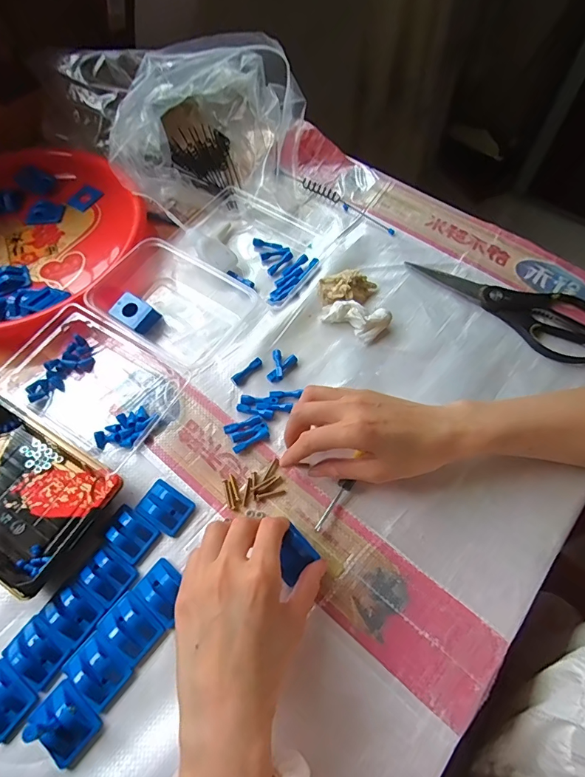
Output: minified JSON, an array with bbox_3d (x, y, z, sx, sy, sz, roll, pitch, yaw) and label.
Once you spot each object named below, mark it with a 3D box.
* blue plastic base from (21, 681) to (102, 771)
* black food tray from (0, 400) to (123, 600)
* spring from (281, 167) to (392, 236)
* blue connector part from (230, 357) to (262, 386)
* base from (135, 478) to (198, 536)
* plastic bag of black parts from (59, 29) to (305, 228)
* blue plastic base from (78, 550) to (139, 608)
[{"bbox_3d":[-0.162,0.231,0.284,0.035,0.040,0.043,-39,67,-17],"label":"blue plastic base"},{"bbox_3d":[-0.245,0.090,0.369,0.159,0.030,0.107,29,66,16],"label":"black food tray"},{"bbox_3d":[0.060,-0.252,0.547,0.185,0.012,0.024,36,68,19],"label":"spring"},{"bbox_3d":[-0.047,-0.017,0.433,0.037,0.010,0.011,-41,68,-18],"label":"blue connector part"},{"bbox_3d":[-0.113,0.103,0.366,0.044,0.016,0.034,31,67,17],"label":"base"},{"bbox_3d":[-0.141,-0.352,0.542,0.240,0.128,0.236,-40,68,-18],"label":"plastic bag of black parts"},{"bbox_3d":[-0.152,0.152,0.340,0.037,0.014,0.033,36,68,19],"label":"blue plastic base"}]

